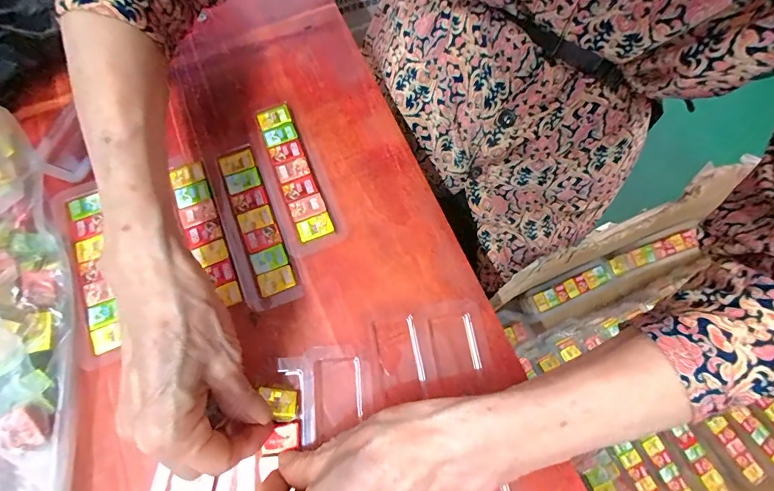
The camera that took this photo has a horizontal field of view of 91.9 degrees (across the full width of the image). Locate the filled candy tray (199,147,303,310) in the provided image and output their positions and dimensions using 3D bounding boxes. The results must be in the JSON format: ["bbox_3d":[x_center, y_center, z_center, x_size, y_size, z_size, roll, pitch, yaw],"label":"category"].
[{"bbox_3d":[-0.102,-0.017,0.282,0.040,0.008,0.131,-22,76,-8],"label":"filled candy tray"}]

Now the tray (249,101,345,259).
[{"bbox_3d":[-0.075,-0.054,0.294,0.039,0.009,0.127,-23,76,-8],"label":"tray"}]

